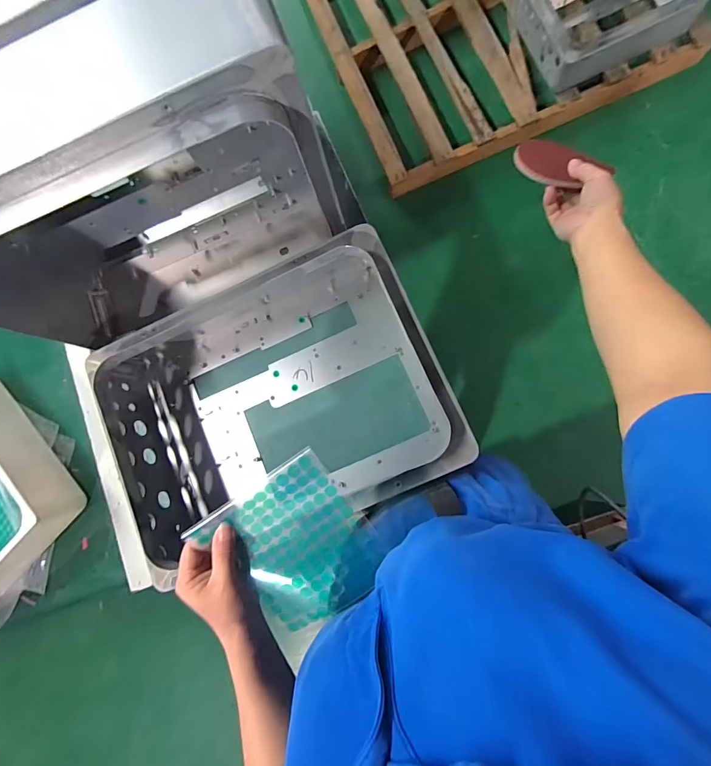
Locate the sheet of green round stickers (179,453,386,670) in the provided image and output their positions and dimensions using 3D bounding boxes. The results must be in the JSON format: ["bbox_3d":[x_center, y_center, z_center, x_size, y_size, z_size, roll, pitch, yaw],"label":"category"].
[{"bbox_3d":[-0.052,0.164,0.355,0.139,0.014,0.162,-34,95,5],"label":"sheet of green round stickers"}]

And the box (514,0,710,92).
[{"bbox_3d":[0.780,-1.220,1.211,0.460,0.160,0.423,-23,81,4],"label":"box"}]

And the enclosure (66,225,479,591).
[{"bbox_3d":[-0.123,0.027,0.546,0.463,0.132,0.357,-24,81,4],"label":"enclosure"}]

